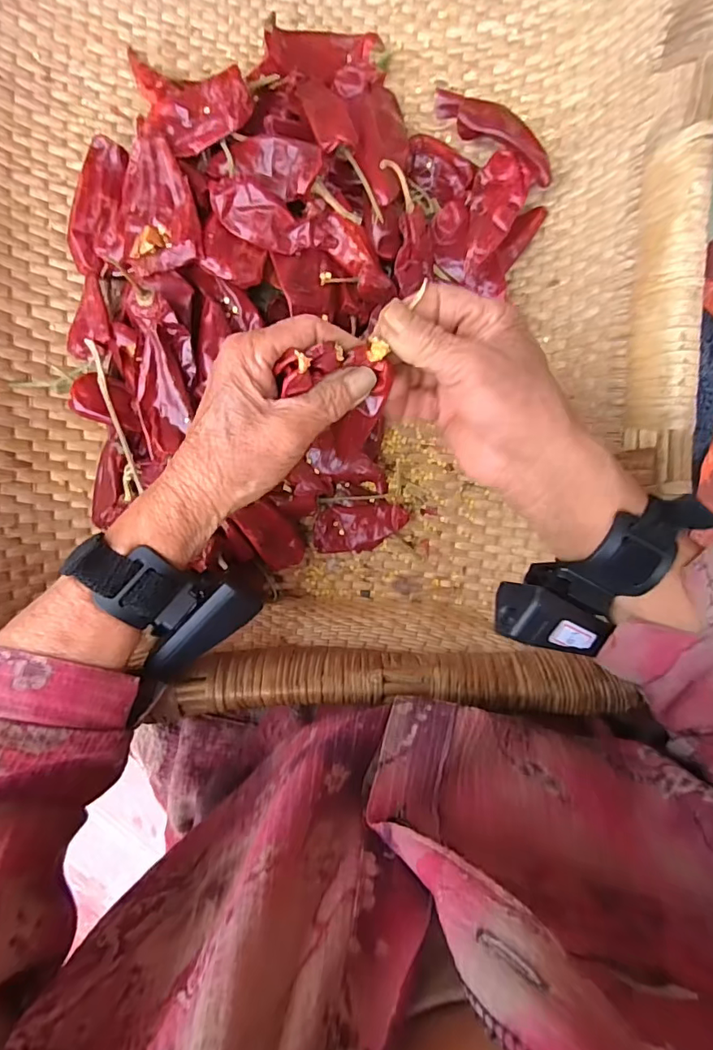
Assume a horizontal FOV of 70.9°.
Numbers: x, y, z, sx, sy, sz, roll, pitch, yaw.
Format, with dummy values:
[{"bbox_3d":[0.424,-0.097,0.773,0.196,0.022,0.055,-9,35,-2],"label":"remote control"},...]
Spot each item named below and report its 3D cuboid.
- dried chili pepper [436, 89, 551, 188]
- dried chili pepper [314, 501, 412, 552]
[{"bbox_3d":[0.095,-0.275,0.352,0.103,0.020,0.025,39,93,3],"label":"dried chili pepper"},{"bbox_3d":[0.004,0.001,0.398,0.071,0.022,0.038,-4,90,4],"label":"dried chili pepper"}]

